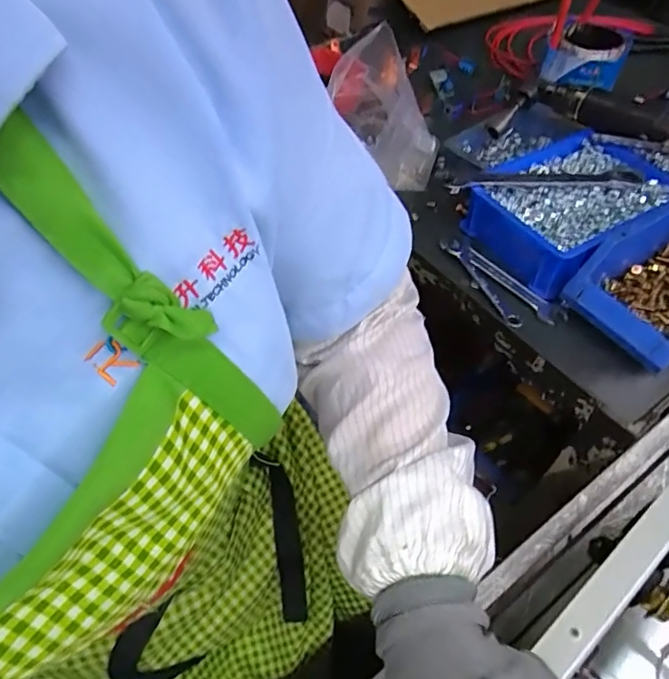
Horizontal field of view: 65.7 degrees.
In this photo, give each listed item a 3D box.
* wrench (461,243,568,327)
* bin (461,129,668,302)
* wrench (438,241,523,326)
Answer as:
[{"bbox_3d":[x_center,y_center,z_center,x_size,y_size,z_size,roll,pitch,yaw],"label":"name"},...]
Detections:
[{"bbox_3d":[0.180,-0.060,0.536,0.026,0.005,0.130,-35,59,-23],"label":"wrench"},{"bbox_3d":[0.256,-0.143,0.565,0.192,0.063,0.152,-29,57,-19],"label":"bin"},{"bbox_3d":[0.154,-0.061,0.544,0.025,0.009,0.136,-17,54,-11],"label":"wrench"}]

